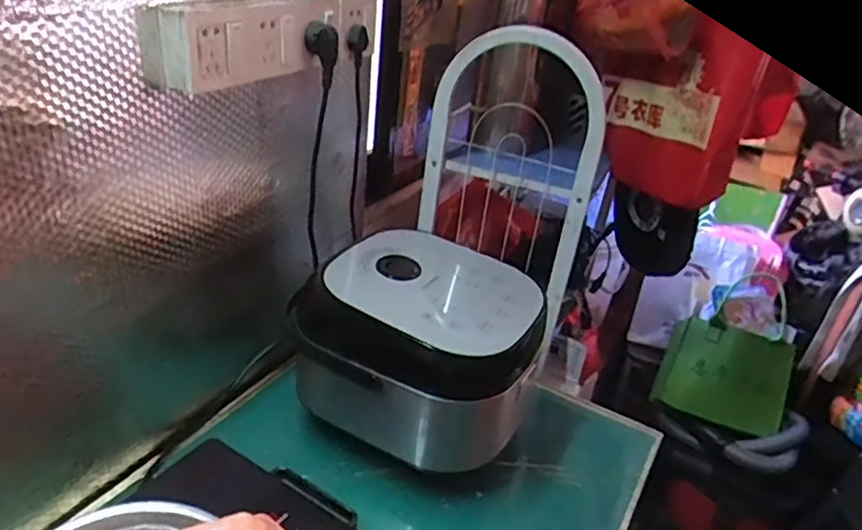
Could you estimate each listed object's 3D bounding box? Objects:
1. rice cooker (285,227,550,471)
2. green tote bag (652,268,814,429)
[{"bbox_3d":[-0.009,0.115,0.890,0.287,0.202,0.261,23,33,26],"label":"rice cooker"},{"bbox_3d":[0.842,0.315,1.775,0.342,0.271,0.060,18,-7,8],"label":"green tote bag"}]

